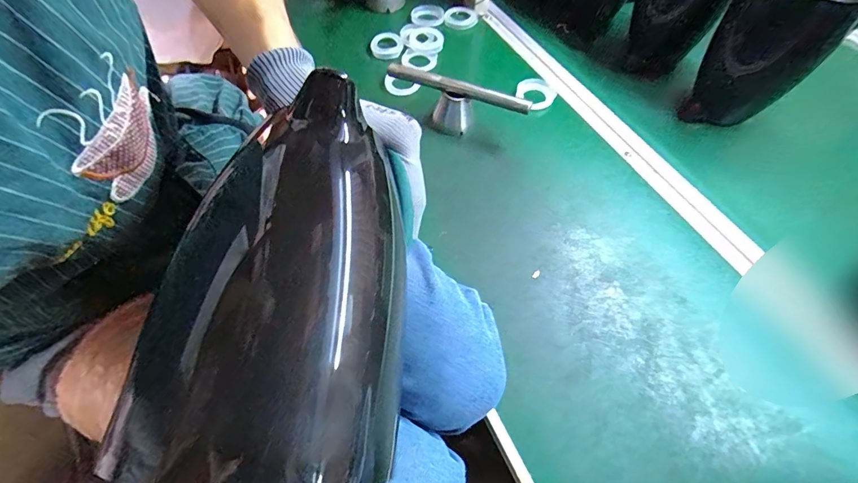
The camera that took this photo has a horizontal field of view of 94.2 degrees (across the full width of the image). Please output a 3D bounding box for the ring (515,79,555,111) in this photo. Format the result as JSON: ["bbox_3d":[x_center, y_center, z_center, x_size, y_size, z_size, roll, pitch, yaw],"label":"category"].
[{"bbox_3d":[0.165,-0.225,0.605,0.045,0.014,0.054,-30,71,-2],"label":"ring"}]

